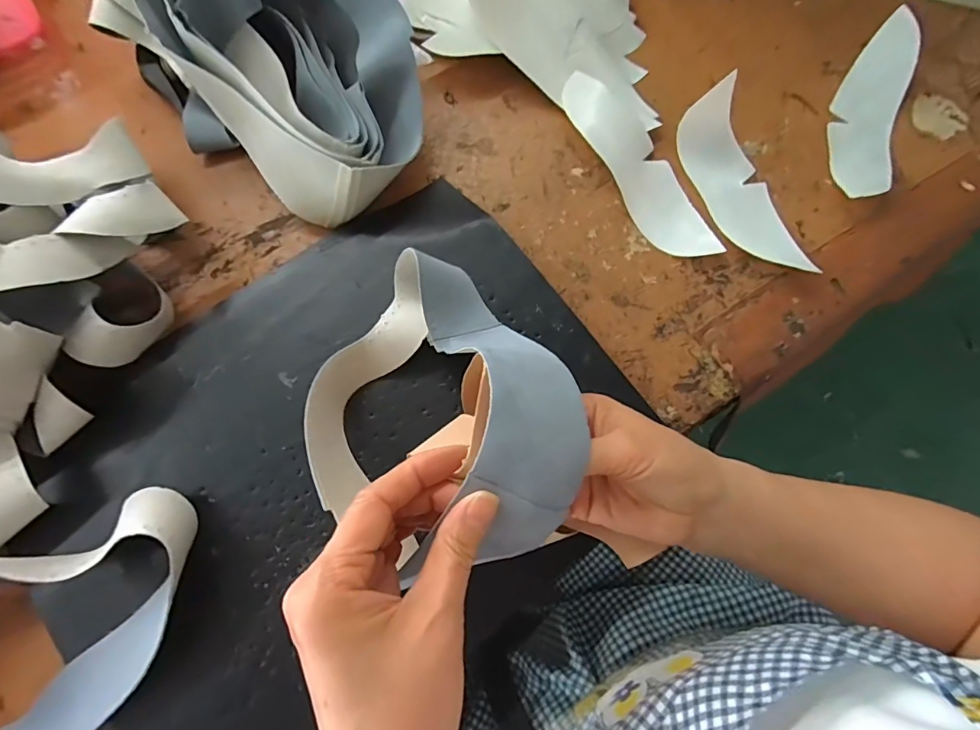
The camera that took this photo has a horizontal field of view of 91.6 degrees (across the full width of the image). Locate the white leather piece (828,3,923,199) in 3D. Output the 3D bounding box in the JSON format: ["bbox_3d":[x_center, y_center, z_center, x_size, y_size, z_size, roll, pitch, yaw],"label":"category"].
[{"bbox_3d":[0.360,-0.233,0.440,0.058,0.043,0.196,20,74,4],"label":"white leather piece"}]

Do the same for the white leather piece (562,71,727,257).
[{"bbox_3d":[0.134,-0.181,0.434,0.057,0.019,0.206,-29,77,-10],"label":"white leather piece"}]

